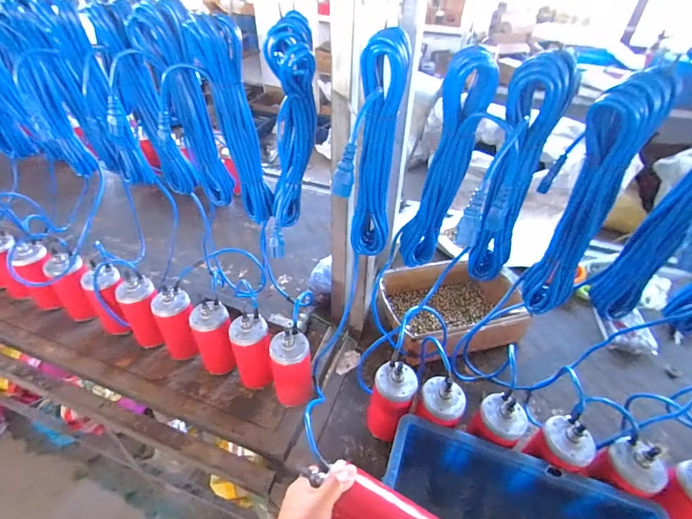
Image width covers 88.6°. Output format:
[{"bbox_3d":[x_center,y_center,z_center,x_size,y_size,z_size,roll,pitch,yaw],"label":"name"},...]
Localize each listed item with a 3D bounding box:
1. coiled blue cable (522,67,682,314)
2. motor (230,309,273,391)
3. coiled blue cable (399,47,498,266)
[{"bbox_3d":[0.313,-0.057,0.480,0.077,0.346,0.050,34,50,31],"label":"coiled blue cable"},{"bbox_3d":[-0.195,0.209,0.762,0.080,0.191,0.085,-14,43,-18],"label":"motor"},{"bbox_3d":[0.141,-0.114,0.523,0.064,0.334,0.060,-6,42,-9],"label":"coiled blue cable"}]

